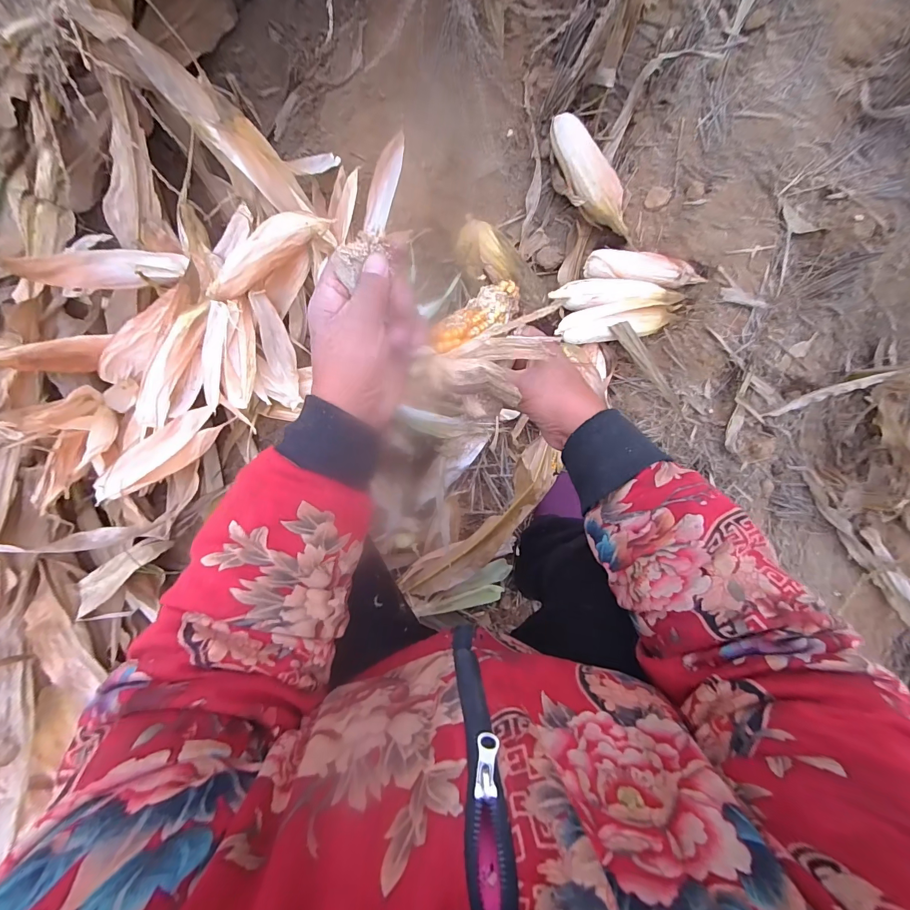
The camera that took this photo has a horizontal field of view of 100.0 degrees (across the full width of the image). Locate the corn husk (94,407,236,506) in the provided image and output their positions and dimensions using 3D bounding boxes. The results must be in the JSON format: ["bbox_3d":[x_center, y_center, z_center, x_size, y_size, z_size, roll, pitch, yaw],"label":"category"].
[{"bbox_3d":[-0.422,-0.005,0.546,0.210,0.041,0.063,-29,94,-3],"label":"corn husk"}]

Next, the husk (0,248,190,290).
[{"bbox_3d":[-0.459,-0.242,0.499,0.181,0.058,0.051,-34,96,-46],"label":"husk"}]

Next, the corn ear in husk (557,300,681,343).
[{"bbox_3d":[0.302,-0.242,0.695,0.234,0.047,0.063,-12,93,-4],"label":"corn ear in husk"}]

